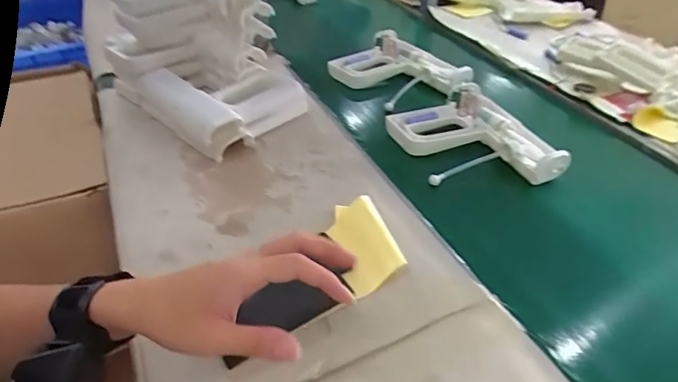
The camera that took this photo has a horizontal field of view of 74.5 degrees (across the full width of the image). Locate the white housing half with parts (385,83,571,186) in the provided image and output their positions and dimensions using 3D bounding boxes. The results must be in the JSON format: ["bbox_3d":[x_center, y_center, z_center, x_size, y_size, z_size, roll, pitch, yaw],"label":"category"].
[{"bbox_3d":[0.199,-0.076,0.661,0.192,0.040,0.226,-17,42,-19],"label":"white housing half with parts"}]

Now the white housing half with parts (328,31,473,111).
[{"bbox_3d":[0.112,-0.221,0.831,0.187,0.044,0.262,-29,47,-30],"label":"white housing half with parts"}]

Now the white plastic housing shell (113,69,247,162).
[{"bbox_3d":[-0.255,-0.135,0.688,0.293,0.060,0.063,29,48,31],"label":"white plastic housing shell"}]

